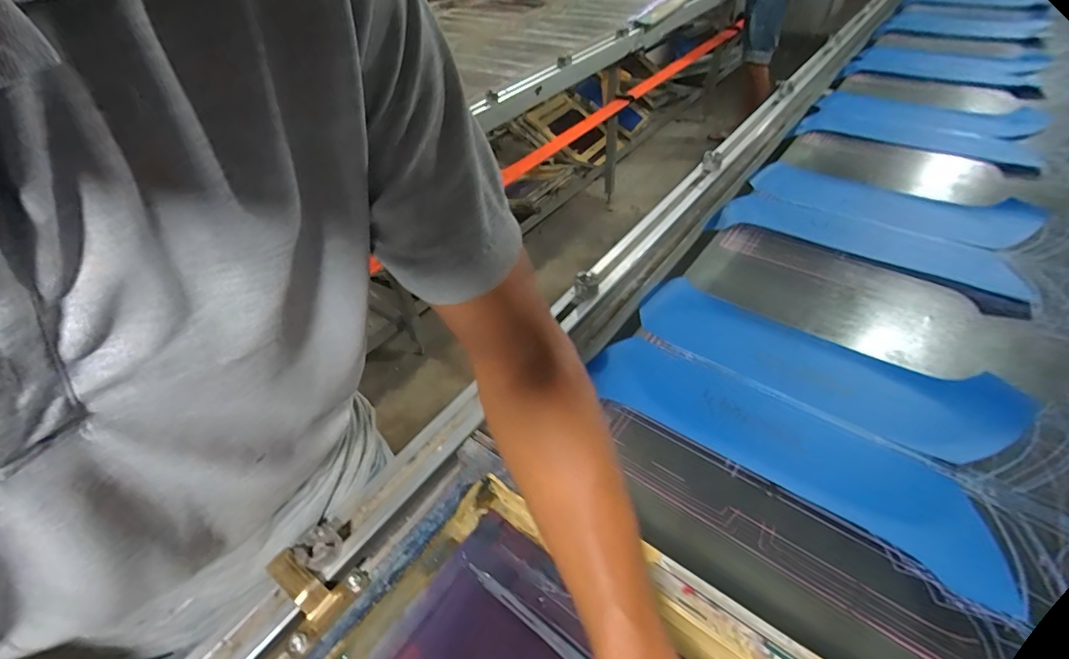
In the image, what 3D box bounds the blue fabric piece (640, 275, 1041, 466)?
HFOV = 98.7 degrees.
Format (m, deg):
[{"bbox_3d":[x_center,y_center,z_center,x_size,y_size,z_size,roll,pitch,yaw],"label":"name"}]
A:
[{"bbox_3d":[0.391,0.047,0.656,0.483,0.020,0.160,24,59,22],"label":"blue fabric piece"}]

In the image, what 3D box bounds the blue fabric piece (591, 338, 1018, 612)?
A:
[{"bbox_3d":[0.294,0.136,0.579,0.474,0.014,0.127,27,53,27],"label":"blue fabric piece"}]

